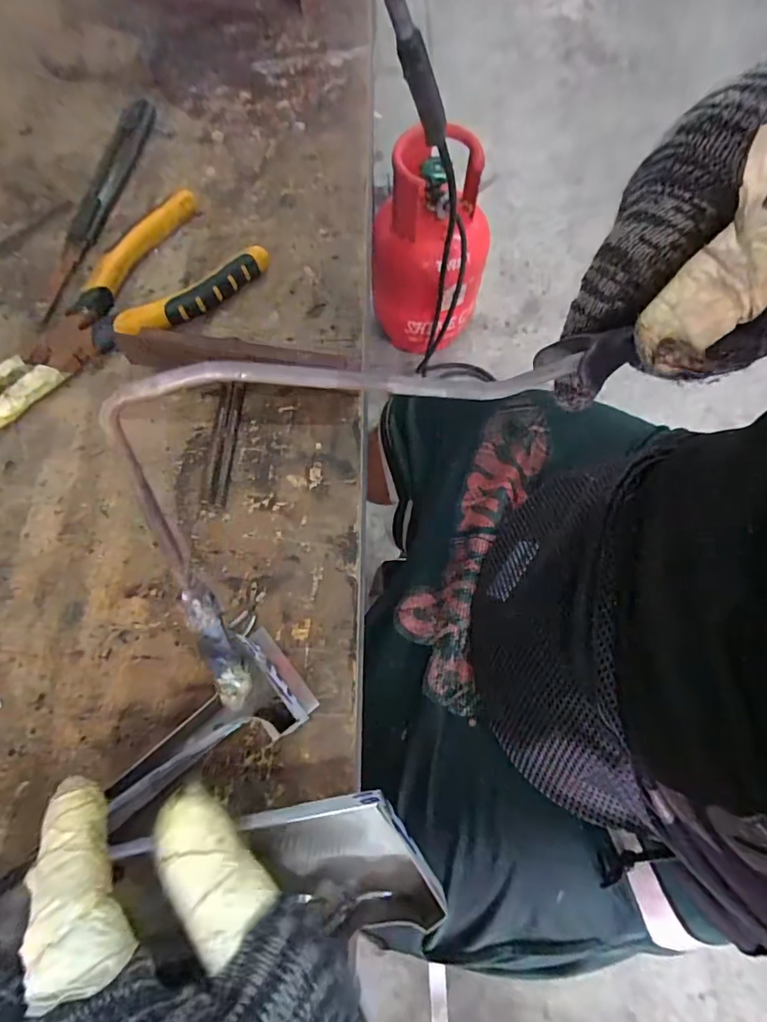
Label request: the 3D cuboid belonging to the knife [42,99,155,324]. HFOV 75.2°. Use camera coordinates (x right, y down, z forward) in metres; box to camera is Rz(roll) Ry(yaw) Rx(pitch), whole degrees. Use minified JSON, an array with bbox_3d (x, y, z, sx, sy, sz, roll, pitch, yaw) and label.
[{"bbox_3d":[-0.189,-0.203,0.328,0.022,0.009,0.184,10,71,4],"label":"knife"}]

